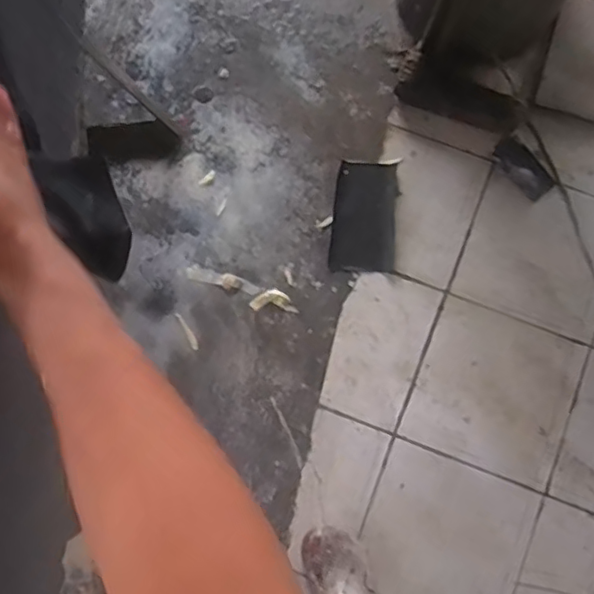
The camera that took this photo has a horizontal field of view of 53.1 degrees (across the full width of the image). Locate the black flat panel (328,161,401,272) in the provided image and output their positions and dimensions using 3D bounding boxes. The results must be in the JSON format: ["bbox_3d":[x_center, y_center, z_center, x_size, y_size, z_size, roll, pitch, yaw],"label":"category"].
[{"bbox_3d":[0.143,-0.172,1.234,0.127,0.031,0.237,8,77,2],"label":"black flat panel"}]

